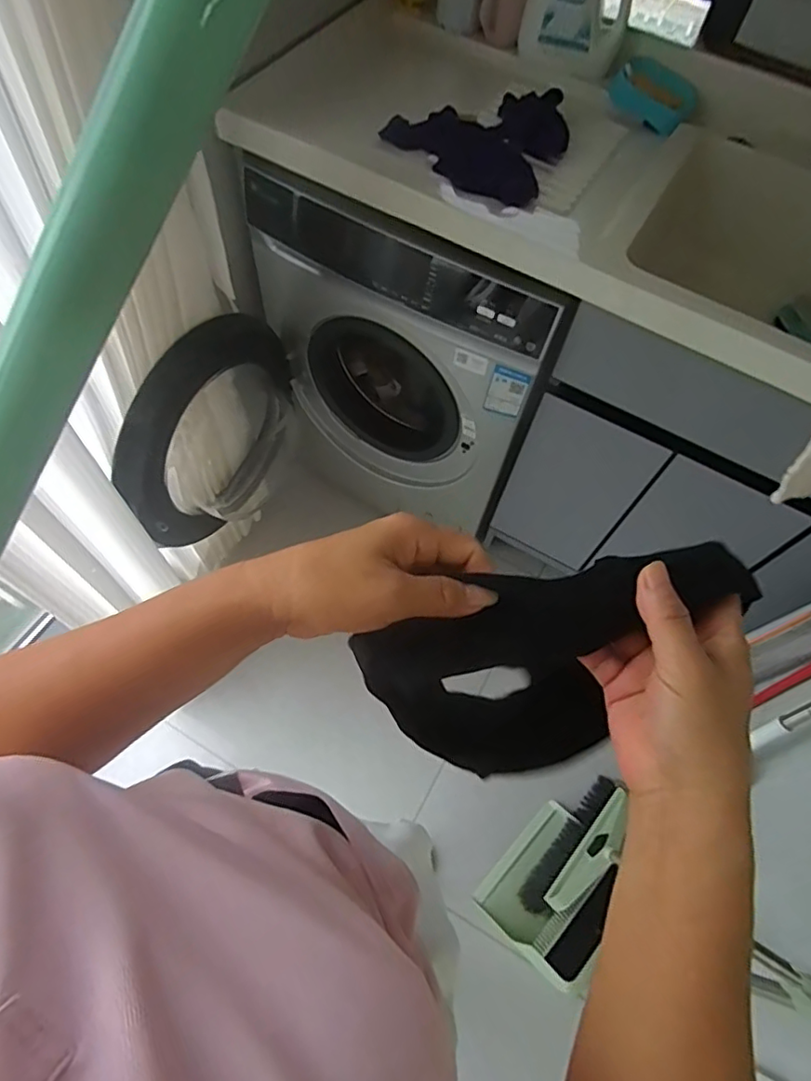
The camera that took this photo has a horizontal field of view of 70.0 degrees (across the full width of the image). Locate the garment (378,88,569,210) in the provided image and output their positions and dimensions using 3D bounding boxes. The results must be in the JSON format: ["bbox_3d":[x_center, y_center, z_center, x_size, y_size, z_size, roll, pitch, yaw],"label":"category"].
[{"bbox_3d":[0.122,-0.667,0.956,0.269,0.047,0.266,26,62,10],"label":"garment"}]

